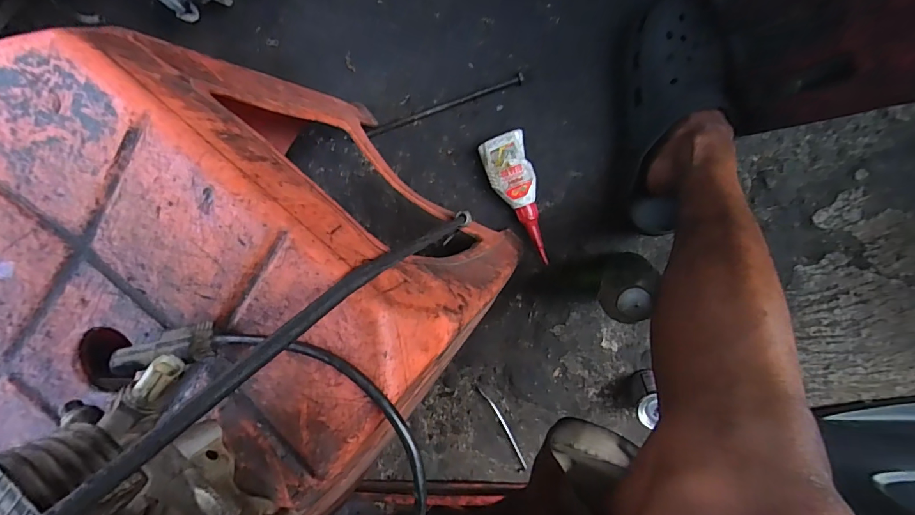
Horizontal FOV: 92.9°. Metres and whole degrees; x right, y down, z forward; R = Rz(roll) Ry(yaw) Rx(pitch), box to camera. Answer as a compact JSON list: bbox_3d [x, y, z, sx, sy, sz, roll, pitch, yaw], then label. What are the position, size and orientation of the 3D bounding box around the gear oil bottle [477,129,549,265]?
[{"bbox_3d":[0.085,-0.081,0.608,0.061,0.038,0.178,-17,91,9],"label":"gear oil bottle"}]

